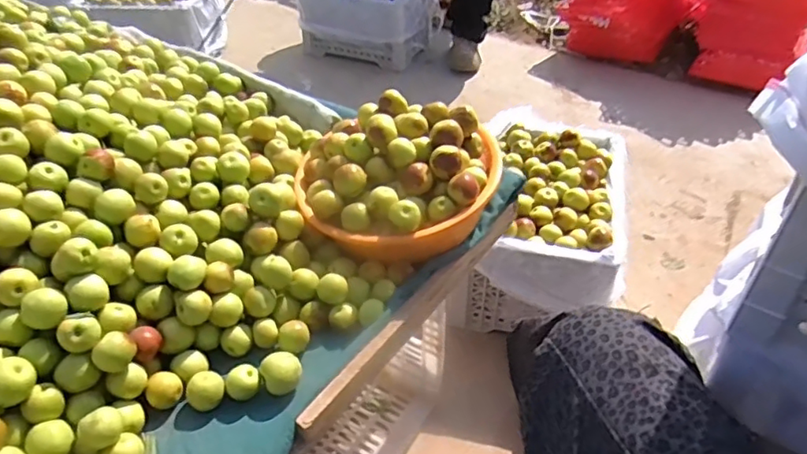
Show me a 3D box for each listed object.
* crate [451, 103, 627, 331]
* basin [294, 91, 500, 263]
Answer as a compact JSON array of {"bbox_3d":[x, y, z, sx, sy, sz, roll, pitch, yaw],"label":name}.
[{"bbox_3d":[0.286,-0.012,1.198,0.292,0.235,0.452,10,41,11],"label":"crate"},{"bbox_3d":[-0.019,-0.072,0.742,0.256,0.107,0.224,18,44,20],"label":"basin"}]

